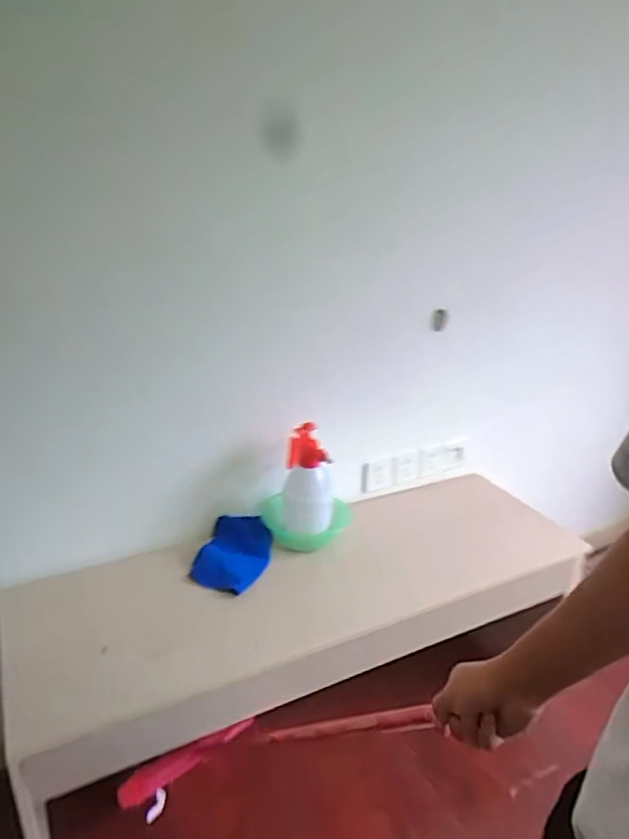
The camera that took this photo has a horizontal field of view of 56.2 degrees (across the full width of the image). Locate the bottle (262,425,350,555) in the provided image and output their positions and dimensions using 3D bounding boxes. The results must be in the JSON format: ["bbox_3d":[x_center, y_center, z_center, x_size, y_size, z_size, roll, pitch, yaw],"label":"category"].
[{"bbox_3d":[-0.016,0.153,1.316,0.197,0.258,0.177,2,23,-2],"label":"bottle"}]

